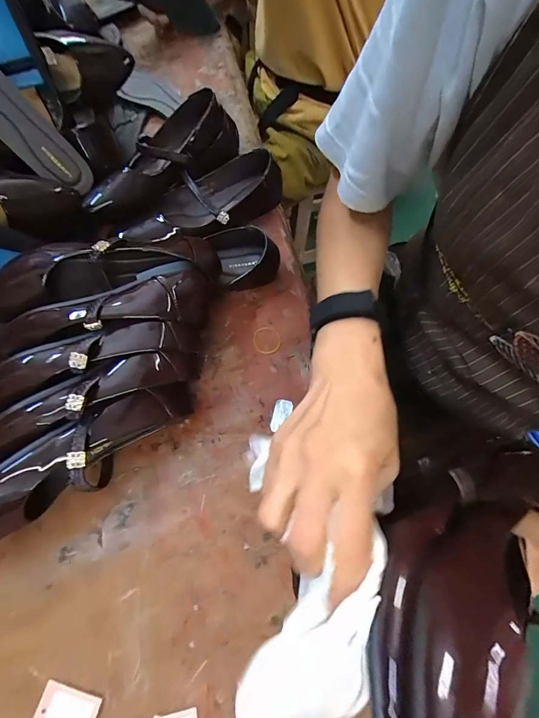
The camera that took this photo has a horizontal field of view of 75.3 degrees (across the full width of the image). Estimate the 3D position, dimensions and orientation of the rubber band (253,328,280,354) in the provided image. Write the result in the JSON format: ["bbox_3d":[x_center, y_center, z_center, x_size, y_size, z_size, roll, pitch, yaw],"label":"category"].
[{"bbox_3d":[-0.003,-0.024,0.434,0.034,0.006,0.036,2,71,-5],"label":"rubber band"}]

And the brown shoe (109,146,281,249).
[{"bbox_3d":[-0.094,-0.214,0.471,0.231,0.060,0.086,-24,69,-11],"label":"brown shoe"}]

